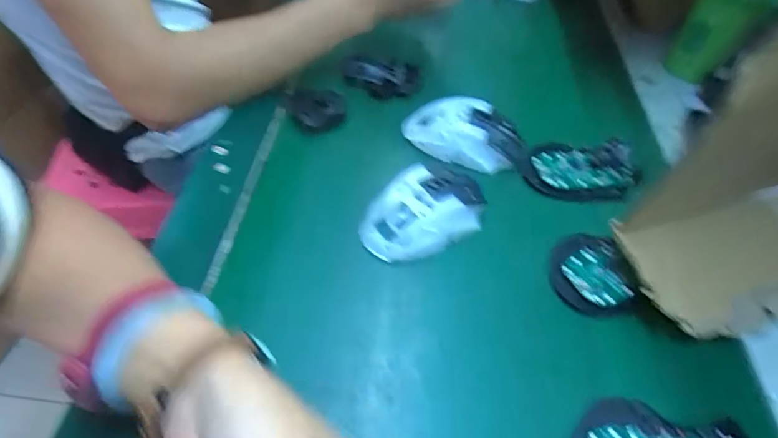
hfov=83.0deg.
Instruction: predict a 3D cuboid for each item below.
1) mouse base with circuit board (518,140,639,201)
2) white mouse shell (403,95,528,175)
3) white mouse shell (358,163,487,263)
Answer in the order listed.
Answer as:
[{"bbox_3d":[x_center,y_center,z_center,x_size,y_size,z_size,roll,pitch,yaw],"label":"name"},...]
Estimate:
[{"bbox_3d":[0.186,-0.052,0.423,0.108,0.020,0.068,2,52,-4],"label":"mouse base with circuit board"},{"bbox_3d":[0.075,-0.085,0.427,0.118,0.031,0.063,5,52,-2],"label":"white mouse shell"},{"bbox_3d":[0.029,-0.009,0.361,0.107,0.032,0.062,-23,58,-22],"label":"white mouse shell"}]

